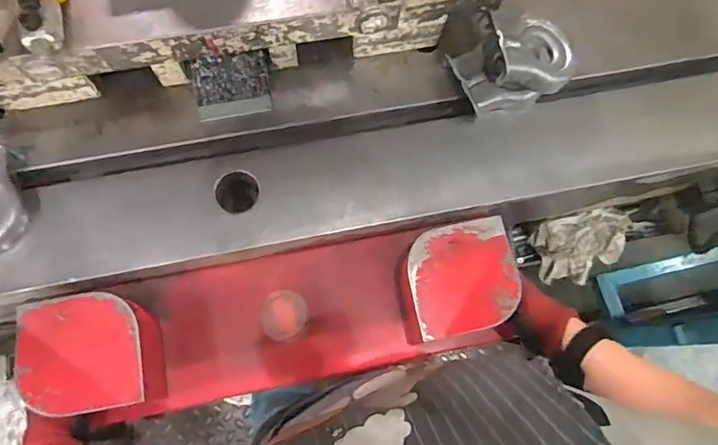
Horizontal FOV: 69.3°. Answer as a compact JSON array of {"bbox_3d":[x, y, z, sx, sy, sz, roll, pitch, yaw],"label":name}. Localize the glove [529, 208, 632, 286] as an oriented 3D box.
[{"bbox_3d":[0.369,0.042,0.845,0.157,0.064,0.103,-11,76,-5],"label":"glove"}]

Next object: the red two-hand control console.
[{"bbox_3d":[-0.081,0.102,0.586,0.495,0.114,0.152,-11,75,-7],"label":"red two-hand control console"}]

